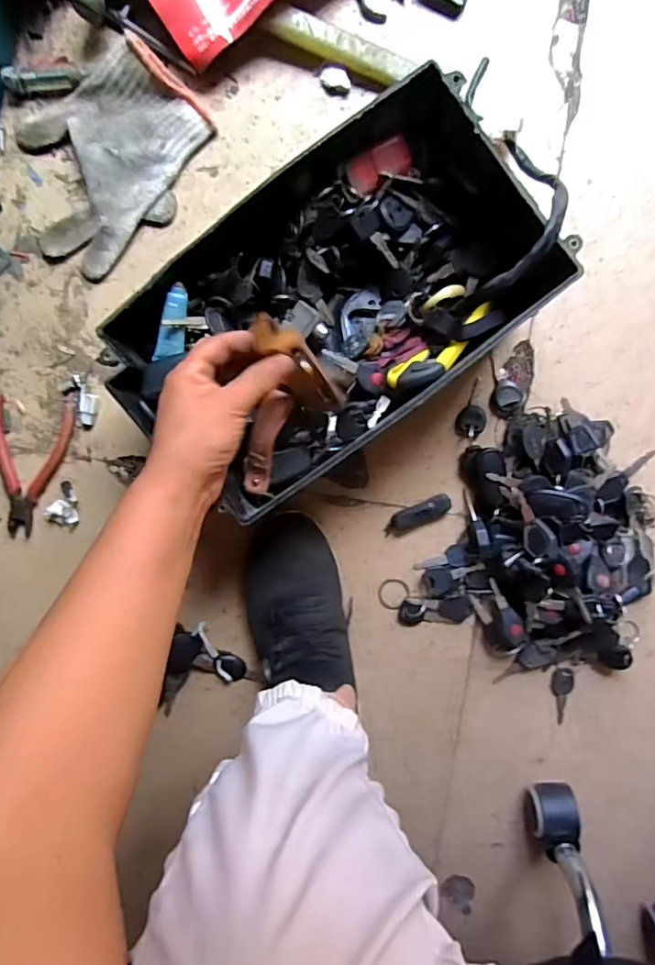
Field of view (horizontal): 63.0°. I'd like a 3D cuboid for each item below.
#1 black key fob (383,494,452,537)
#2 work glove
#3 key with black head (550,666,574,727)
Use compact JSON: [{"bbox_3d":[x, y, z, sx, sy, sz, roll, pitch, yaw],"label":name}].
[{"bbox_3d":[0.091,0.033,0.542,0.072,0.019,0.021,-29,92,5],"label":"black key fob"},{"bbox_3d":[-0.215,-0.315,0.518,0.196,0.023,0.153,-39,91,5],"label":"work glove"},{"bbox_3d":[0.243,0.222,0.552,0.023,0.004,0.060,-2,94,4],"label":"key with black head"}]

